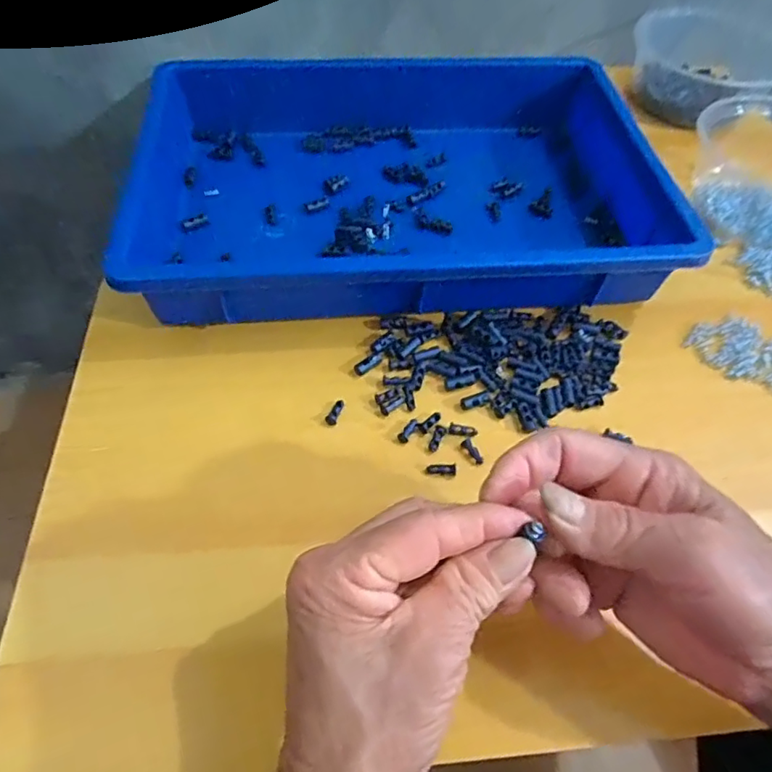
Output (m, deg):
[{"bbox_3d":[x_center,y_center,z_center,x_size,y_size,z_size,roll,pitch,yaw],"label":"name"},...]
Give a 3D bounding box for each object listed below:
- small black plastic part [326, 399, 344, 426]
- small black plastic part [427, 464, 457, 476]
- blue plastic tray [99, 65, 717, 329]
[{"bbox_3d":[-0.031,0.016,0.327,0.006,0.004,0.017,18,60,7],"label":"small black plastic part"},{"bbox_3d":[0.032,0.047,0.309,0.016,0.004,0.007,0,59,-4],"label":"small black plastic part"},{"bbox_3d":[-0.005,-0.170,0.417,0.395,0.061,0.275,-2,59,-5],"label":"blue plastic tray"}]

